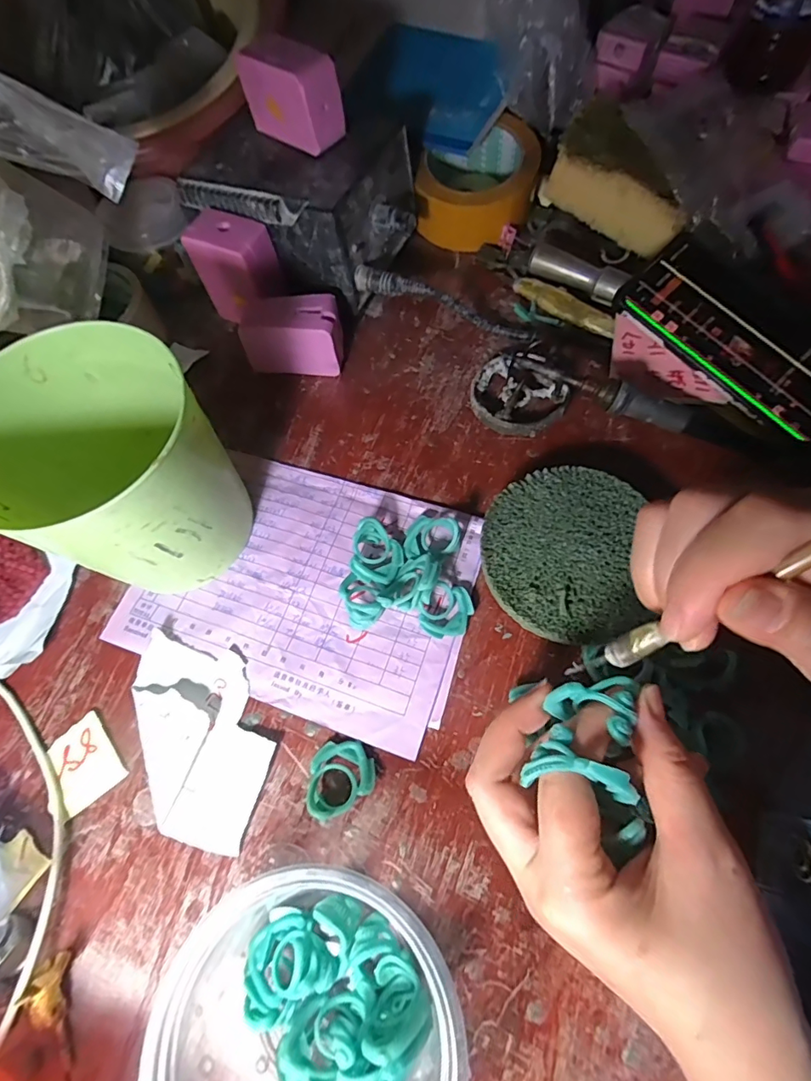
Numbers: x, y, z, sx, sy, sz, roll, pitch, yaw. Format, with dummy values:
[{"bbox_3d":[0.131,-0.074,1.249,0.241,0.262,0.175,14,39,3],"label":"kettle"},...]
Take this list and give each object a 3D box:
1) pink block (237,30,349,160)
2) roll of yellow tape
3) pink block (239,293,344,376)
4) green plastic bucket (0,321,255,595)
[{"bbox_3d":[-0.076,-0.297,0.328,0.065,0.046,0.030,42,75,17],"label":"pink block"},{"bbox_3d":[0.061,-0.300,0.410,0.093,0.048,0.094,11,69,7],"label":"roll of yellow tape"},{"bbox_3d":[-0.080,-0.149,0.359,0.067,0.047,0.034,4,68,4],"label":"pink block"},{"bbox_3d":[-0.155,-0.035,0.278,0.114,0.113,0.107,-1,68,2],"label":"green plastic bucket"}]

